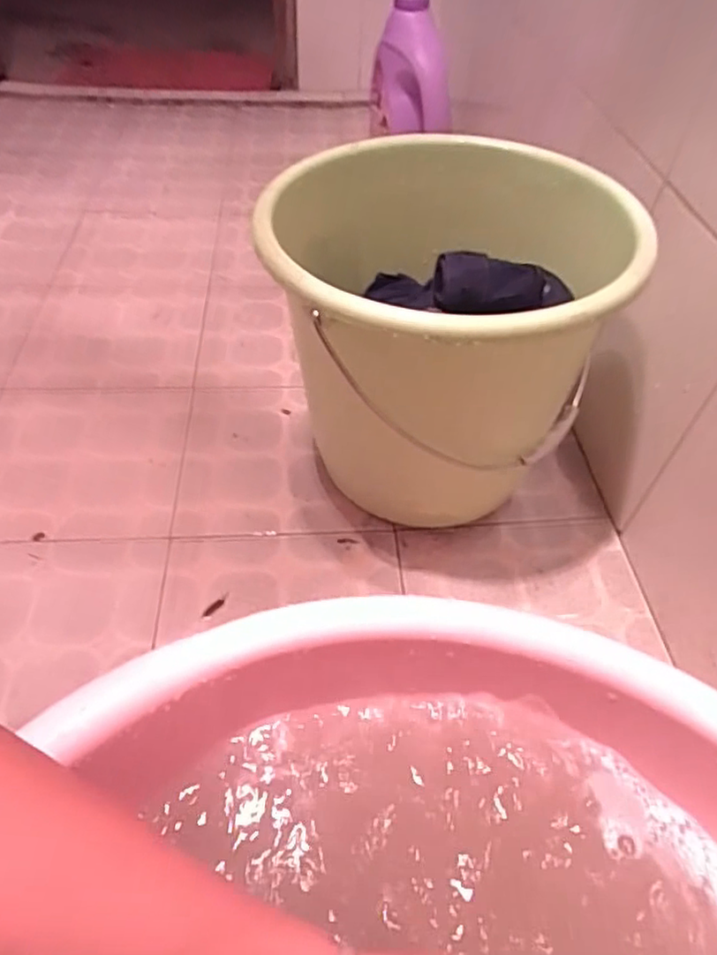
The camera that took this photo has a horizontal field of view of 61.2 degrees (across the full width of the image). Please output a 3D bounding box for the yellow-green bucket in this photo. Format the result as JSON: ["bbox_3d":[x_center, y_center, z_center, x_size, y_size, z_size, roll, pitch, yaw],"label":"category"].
[{"bbox_3d":[0.098,-0.148,0.655,0.365,0.314,0.384,1,51,-1],"label":"yellow-green bucket"}]

